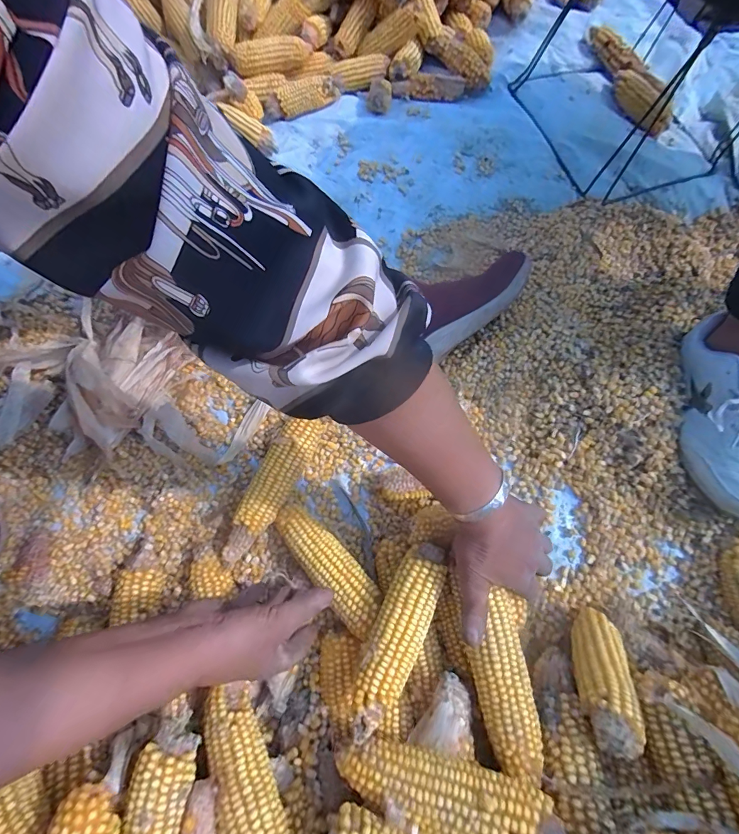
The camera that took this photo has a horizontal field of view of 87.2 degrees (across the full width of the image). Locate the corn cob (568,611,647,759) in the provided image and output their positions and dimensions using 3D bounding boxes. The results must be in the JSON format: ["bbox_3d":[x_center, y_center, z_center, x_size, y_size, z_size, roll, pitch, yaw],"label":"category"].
[{"bbox_3d":[0.207,0.229,0.351,0.040,0.135,0.044,29,116,8],"label":"corn cob"}]

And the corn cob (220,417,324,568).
[{"bbox_3d":[-0.118,0.091,0.465,0.044,0.051,0.175,24,69,8],"label":"corn cob"}]

